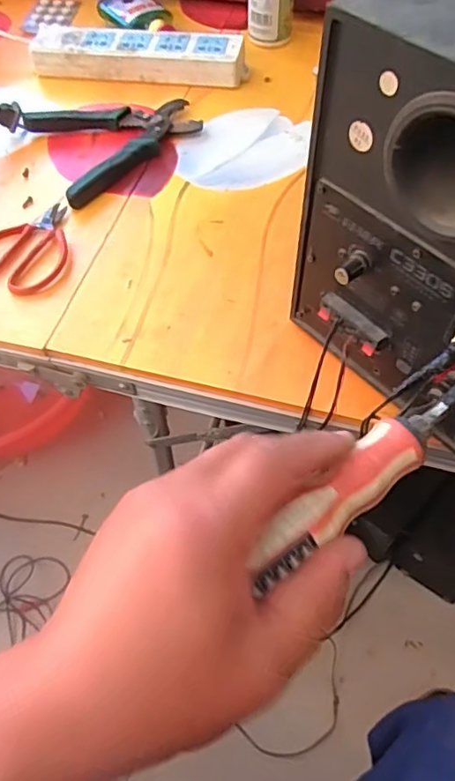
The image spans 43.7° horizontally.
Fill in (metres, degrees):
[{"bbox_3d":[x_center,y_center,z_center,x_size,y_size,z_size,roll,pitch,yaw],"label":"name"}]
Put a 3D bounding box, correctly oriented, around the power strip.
[{"bbox_3d":[-0.094,-0.365,0.616,0.226,0.028,0.061,8,59,8],"label":"power strip"}]

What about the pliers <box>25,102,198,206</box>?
[{"bbox_3d":[-0.102,-0.248,0.555,0.154,0.023,0.127,-25,60,-12],"label":"pliers"}]

